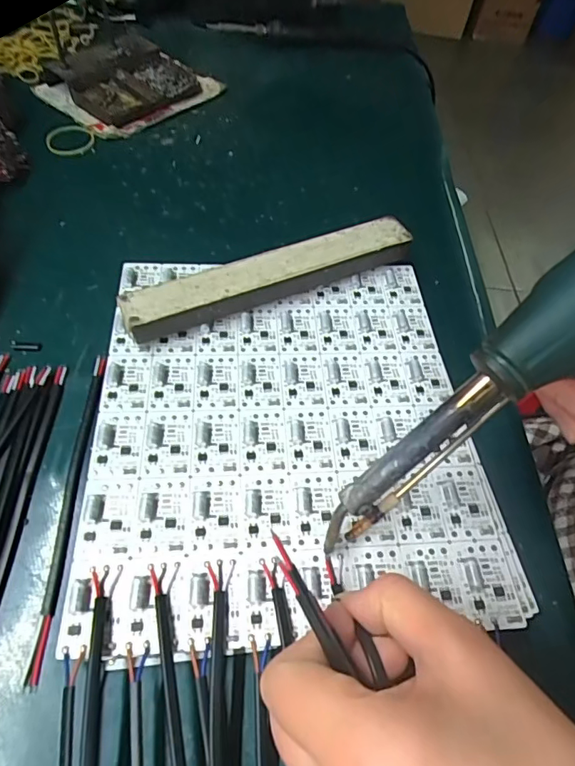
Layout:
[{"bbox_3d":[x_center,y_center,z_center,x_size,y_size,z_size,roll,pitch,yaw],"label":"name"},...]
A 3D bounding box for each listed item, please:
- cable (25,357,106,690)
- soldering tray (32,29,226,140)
[{"bbox_3d":[-0.114,0.058,0.262,0.007,0.007,0.172,1,55,-5],"label":"cable"},{"bbox_3d":[-0.164,-0.305,0.498,0.130,0.033,0.143,34,61,20],"label":"soldering tray"}]

